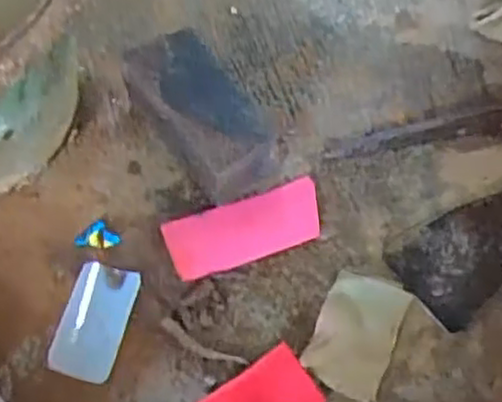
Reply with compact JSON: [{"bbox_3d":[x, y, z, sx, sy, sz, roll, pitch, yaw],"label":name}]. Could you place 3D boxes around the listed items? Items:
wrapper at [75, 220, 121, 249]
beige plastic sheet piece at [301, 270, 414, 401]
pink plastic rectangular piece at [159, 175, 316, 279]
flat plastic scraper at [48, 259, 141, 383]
[{"bbox_3d":[-0.107,0.027,0.509,0.023,0.009,0.023,39,68,19],"label":"wrapper"},{"bbox_3d":[0.069,0.085,0.473,0.049,0.012,0.077,22,64,11],"label":"beige plastic sheet piece"},{"bbox_3d":[-0.003,0.018,0.509,0.109,0.010,0.048,-18,63,-10],"label":"pink plastic rectangular piece"},{"bbox_3d":[-0.102,0.078,0.480,0.042,0.008,0.077,15,64,0],"label":"flat plastic scraper"}]

